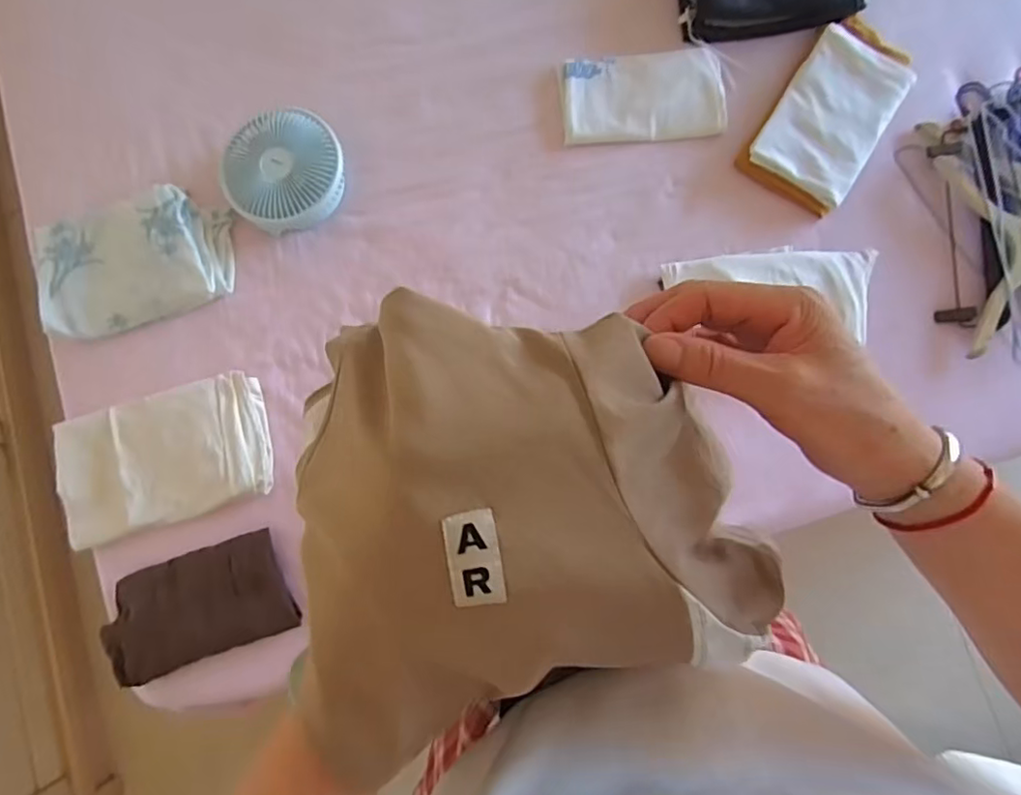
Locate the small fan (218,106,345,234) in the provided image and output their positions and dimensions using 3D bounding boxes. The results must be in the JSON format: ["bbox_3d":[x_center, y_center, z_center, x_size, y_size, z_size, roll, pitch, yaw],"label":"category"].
[{"bbox_3d":[-0.343,-0.341,0.907,0.186,0.059,0.165,-11,97,3],"label":"small fan"}]

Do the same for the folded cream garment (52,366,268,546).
[{"bbox_3d":[-0.504,0.087,0.859,0.320,0.027,0.182,-16,81,-1],"label":"folded cream garment"}]

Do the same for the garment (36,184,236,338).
[{"bbox_3d":[-0.573,-0.202,0.890,0.292,0.052,0.182,-16,81,0],"label":"garment"}]

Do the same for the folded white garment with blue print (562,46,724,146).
[{"bbox_3d":[0.204,-0.468,0.916,0.241,0.019,0.143,-4,81,1],"label":"folded white garment with blue print"}]

